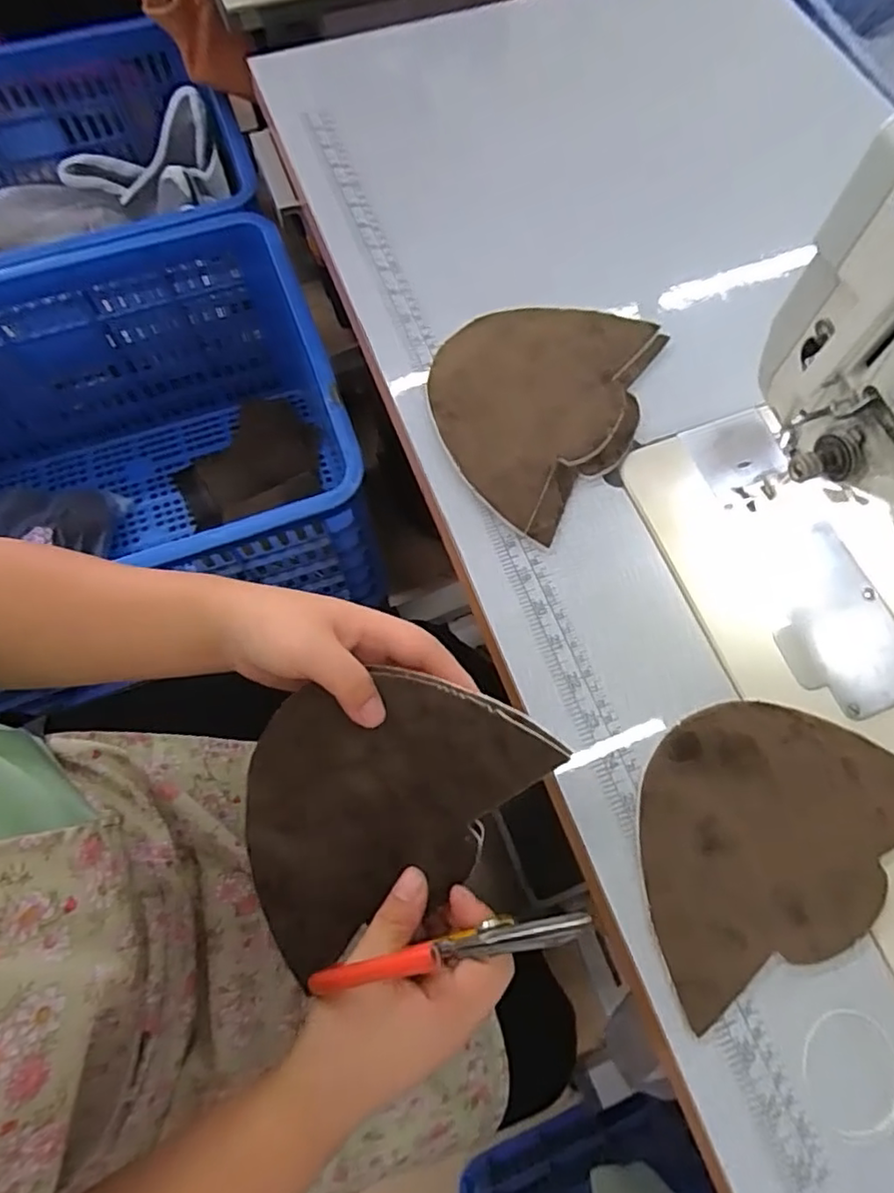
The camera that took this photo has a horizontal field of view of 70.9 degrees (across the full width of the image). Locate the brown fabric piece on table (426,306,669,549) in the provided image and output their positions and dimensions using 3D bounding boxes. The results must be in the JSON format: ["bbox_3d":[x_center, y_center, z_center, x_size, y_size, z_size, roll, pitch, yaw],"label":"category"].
[{"bbox_3d":[0.066,-0.148,0.451,0.147,0.012,0.188,37,73,13],"label":"brown fabric piece on table"}]

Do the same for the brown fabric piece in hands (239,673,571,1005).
[{"bbox_3d":[-0.047,0.113,0.341,0.127,0.011,0.185,40,98,16],"label":"brown fabric piece in hands"}]

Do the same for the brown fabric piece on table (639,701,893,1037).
[{"bbox_3d":[0.184,0.127,0.353,0.179,0.006,0.131,-23,71,-9],"label":"brown fabric piece on table"}]

